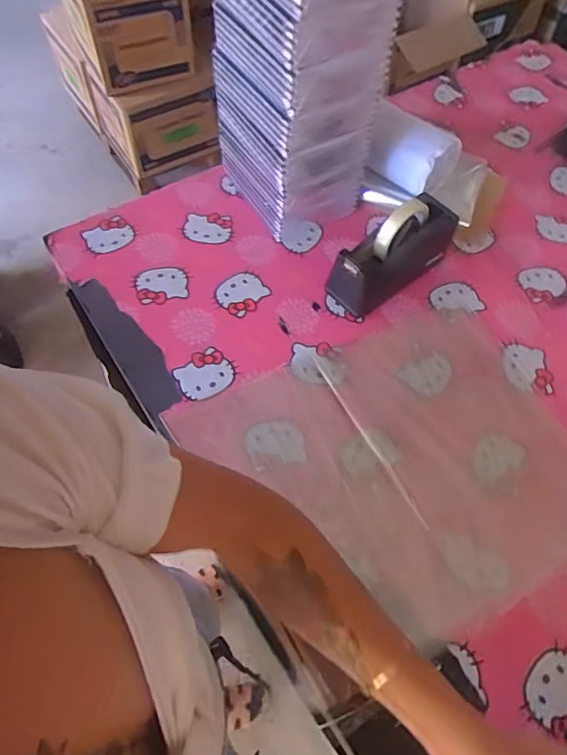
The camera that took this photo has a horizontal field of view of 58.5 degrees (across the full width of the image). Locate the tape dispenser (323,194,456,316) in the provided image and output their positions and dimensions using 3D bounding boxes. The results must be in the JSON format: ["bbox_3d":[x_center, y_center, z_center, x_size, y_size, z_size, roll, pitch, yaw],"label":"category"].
[{"bbox_3d":[0.168,-0.189,0.759,0.199,0.118,0.081,-32,66,-20],"label":"tape dispenser"}]

